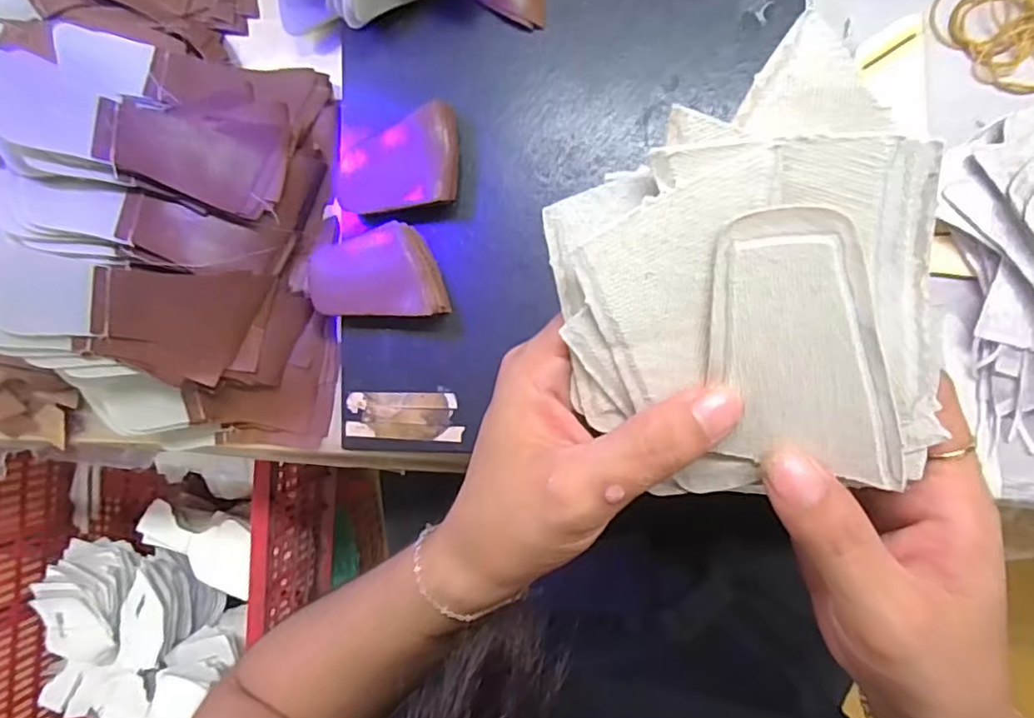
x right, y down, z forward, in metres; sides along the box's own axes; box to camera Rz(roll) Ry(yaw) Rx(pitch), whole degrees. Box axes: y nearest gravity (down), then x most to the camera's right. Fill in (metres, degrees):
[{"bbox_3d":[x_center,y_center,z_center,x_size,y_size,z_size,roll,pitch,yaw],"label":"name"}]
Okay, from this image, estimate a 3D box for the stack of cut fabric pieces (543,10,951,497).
[{"bbox_3d":[0.063,-0.013,0.173,0.095,0.018,0.121,-9,116,20],"label":"stack of cut fabric pieces"}]

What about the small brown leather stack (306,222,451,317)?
[{"bbox_3d":[-0.093,-0.056,0.404,0.085,0.018,0.059,-6,89,6],"label":"small brown leather stack"}]

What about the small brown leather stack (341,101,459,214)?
[{"bbox_3d":[-0.076,-0.128,0.392,0.076,0.023,0.066,-7,89,6],"label":"small brown leather stack"}]

